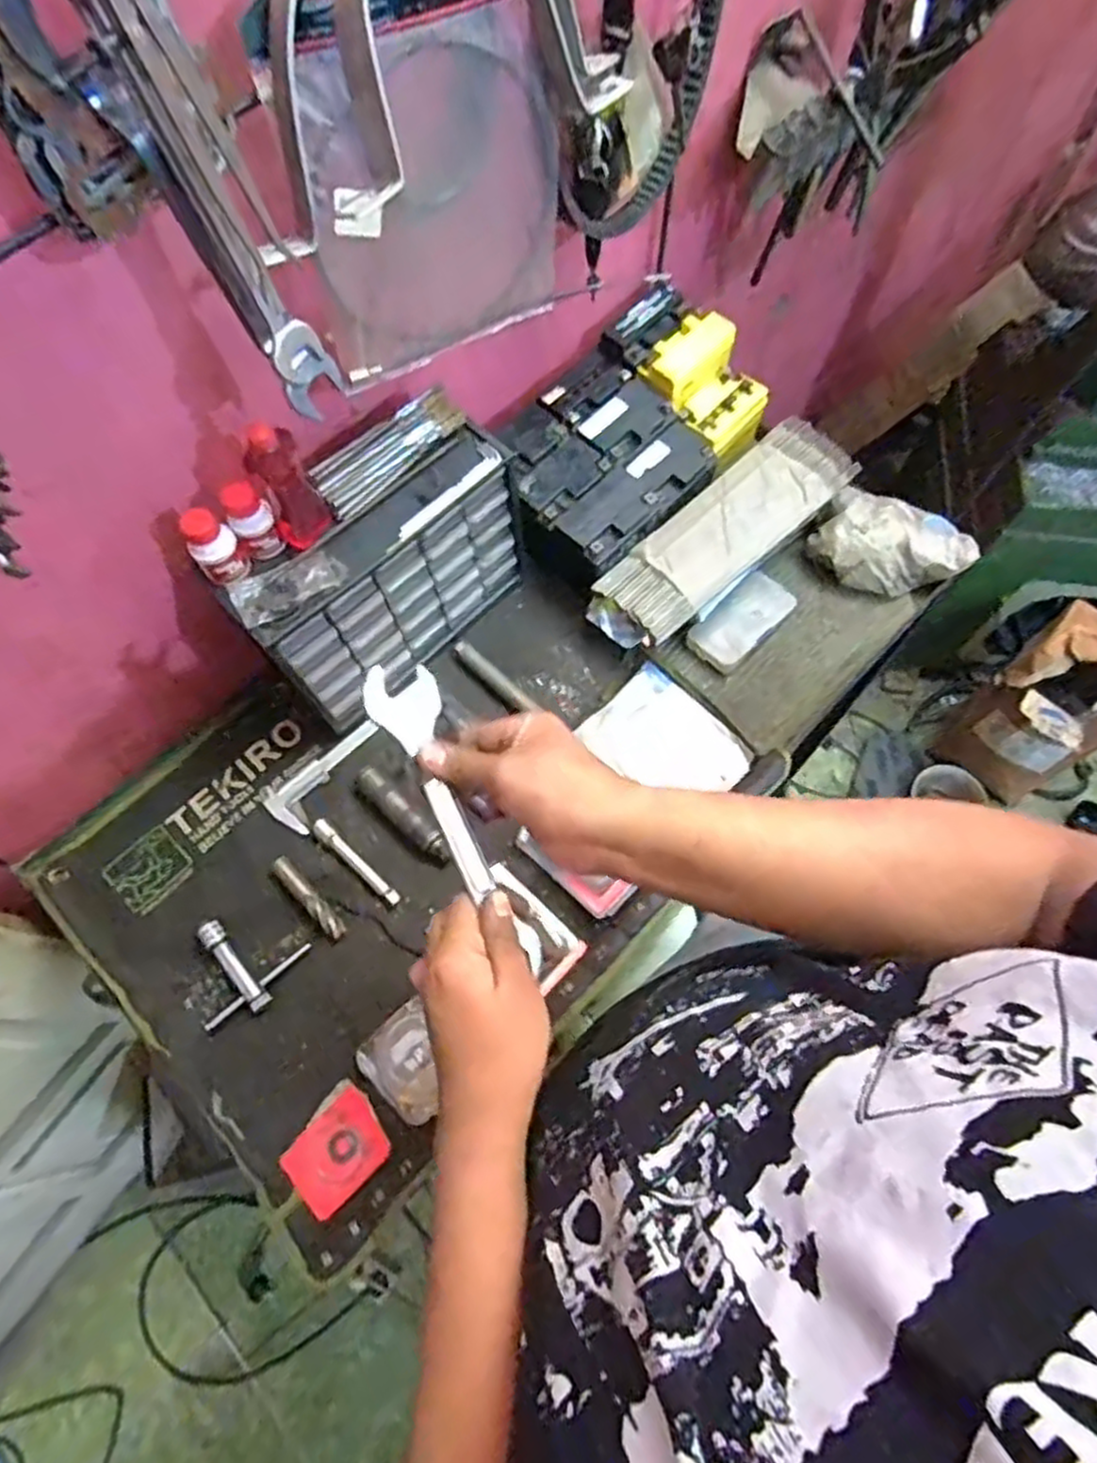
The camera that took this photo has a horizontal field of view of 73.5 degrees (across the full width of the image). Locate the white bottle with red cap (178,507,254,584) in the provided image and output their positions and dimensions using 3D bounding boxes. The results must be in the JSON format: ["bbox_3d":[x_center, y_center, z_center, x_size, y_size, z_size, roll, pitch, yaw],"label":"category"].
[{"bbox_3d":[-0.289,-0.160,0.638,0.040,0.060,0.037,-36,71,-12],"label":"white bottle with red cap"}]

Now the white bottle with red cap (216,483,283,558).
[{"bbox_3d":[-0.259,-0.184,0.642,0.036,0.065,0.031,-31,70,-11],"label":"white bottle with red cap"}]

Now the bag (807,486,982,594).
[{"bbox_3d":[0.404,-0.214,0.872,0.169,0.066,0.116,34,72,15],"label":"bag"}]

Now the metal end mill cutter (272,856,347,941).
[{"bbox_3d":[-0.246,0.171,0.757,0.020,0.014,0.101,-40,86,-14],"label":"metal end mill cutter"}]

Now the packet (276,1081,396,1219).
[{"bbox_3d":[-0.193,0.381,0.673,0.077,0.019,0.086,42,75,17],"label":"packet"}]

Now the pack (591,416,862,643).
[{"bbox_3d":[0.208,-0.240,0.849,0.341,0.034,0.105,-41,72,-14],"label":"pack"}]

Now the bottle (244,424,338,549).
[{"bbox_3d":[-0.224,-0.212,0.627,0.046,0.119,0.043,-27,69,-9],"label":"bottle"}]

